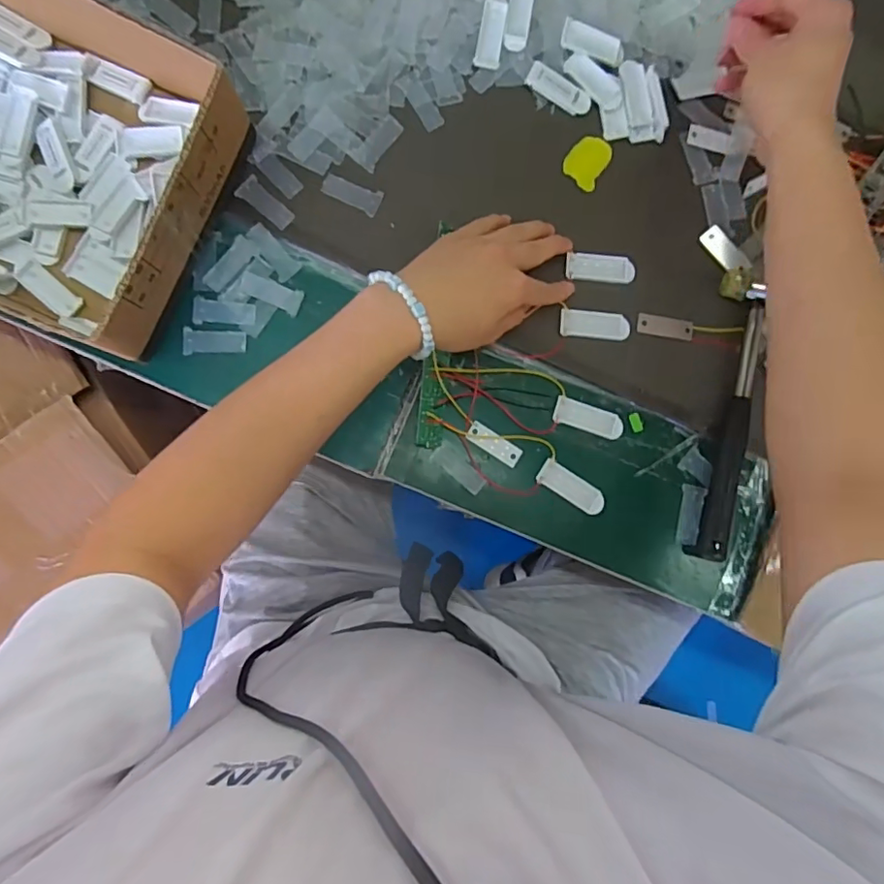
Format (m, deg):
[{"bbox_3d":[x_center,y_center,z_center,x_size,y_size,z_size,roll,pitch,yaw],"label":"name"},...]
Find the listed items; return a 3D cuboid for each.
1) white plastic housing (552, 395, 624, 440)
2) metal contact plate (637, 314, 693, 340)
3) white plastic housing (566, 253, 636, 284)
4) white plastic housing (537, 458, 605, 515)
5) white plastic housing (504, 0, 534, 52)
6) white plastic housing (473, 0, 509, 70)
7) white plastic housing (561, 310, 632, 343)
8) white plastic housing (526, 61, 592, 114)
[{"bbox_3d":[0.121,-0.019,0.456,0.057,0.004,0.023,18,83,-3],"label":"white plastic housing"},{"bbox_3d":[0.187,-0.097,0.467,0.046,0.004,0.019,9,84,-4],"label":"metal contact plate"},{"bbox_3d":[0.132,-0.144,0.462,0.057,0.008,0.020,5,84,-1],"label":"white plastic housing"},{"bbox_3d":[0.105,0.037,0.451,0.057,0.004,0.023,33,83,-1],"label":"white plastic housing"},{"bbox_3d":[0.065,-0.357,0.465,0.021,0.010,0.056,11,84,-4],"label":"white plastic housing"},{"bbox_3d":[0.042,-0.342,0.464,0.021,0.004,0.056,10,98,-4],"label":"white plastic housing"},{"bbox_3d":[0.126,-0.096,0.460,0.057,0.009,0.022,4,84,-4],"label":"white plastic housing"},{"bbox_3d":[0.100,-0.300,0.475,0.058,0.012,0.020,29,83,-1],"label":"white plastic housing"}]

